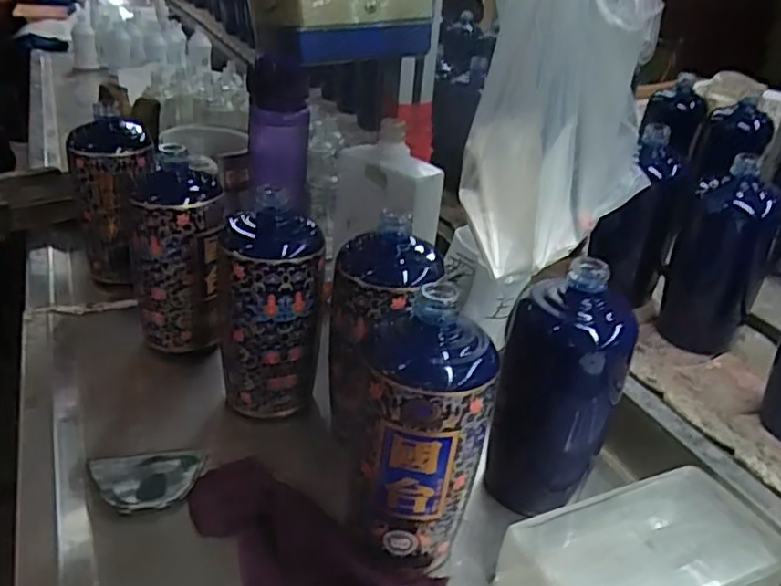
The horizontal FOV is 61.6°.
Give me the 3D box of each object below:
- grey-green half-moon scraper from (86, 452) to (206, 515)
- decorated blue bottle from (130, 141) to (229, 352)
[{"bbox_3d":[-0.175,0.134,0.474,0.078,0.009,0.056,-6,31,-15],"label":"grey-green half-moon scraper"},{"bbox_3d":[-0.191,-0.035,0.593,0.077,0.169,0.068,-8,32,-19],"label":"decorated blue bottle"}]

